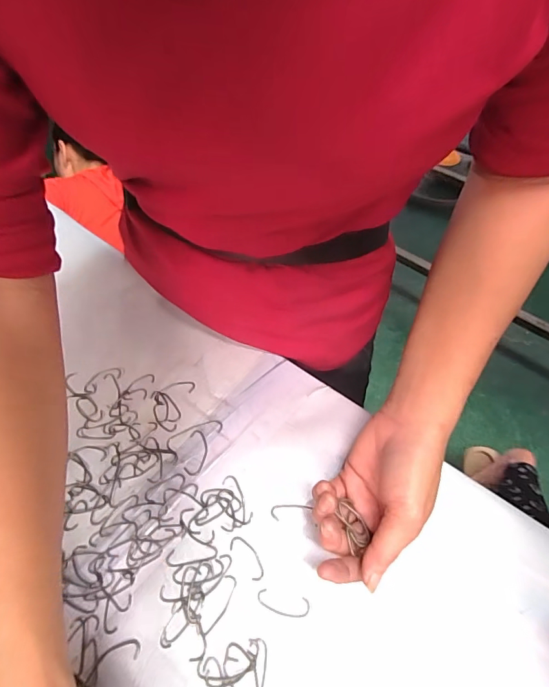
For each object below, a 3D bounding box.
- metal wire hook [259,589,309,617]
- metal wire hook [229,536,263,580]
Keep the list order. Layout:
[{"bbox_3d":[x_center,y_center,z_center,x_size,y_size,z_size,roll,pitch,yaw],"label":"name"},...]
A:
[{"bbox_3d":[0.006,0.182,0.285,0.036,0.004,0.013,6,56,8],"label":"metal wire hook"},{"bbox_3d":[-0.020,0.158,0.302,0.014,0.004,0.034,-38,61,-20],"label":"metal wire hook"}]

